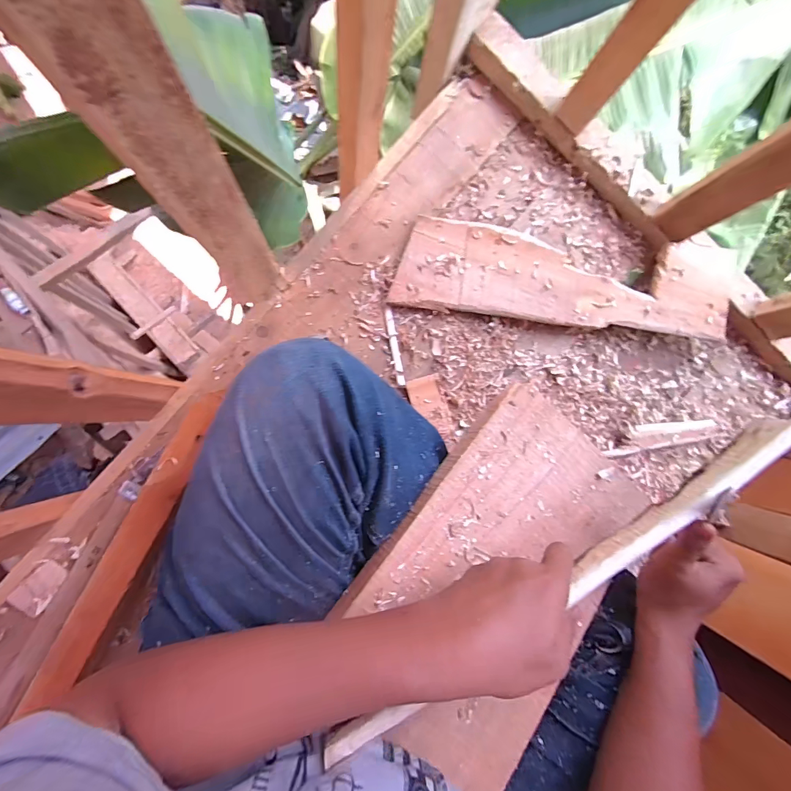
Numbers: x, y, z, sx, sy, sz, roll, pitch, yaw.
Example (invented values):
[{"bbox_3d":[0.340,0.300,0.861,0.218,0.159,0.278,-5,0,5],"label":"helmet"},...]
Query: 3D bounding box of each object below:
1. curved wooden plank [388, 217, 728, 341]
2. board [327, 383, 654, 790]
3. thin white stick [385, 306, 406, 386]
[{"bbox_3d":[0.226,-0.146,0.520,0.443,0.029,0.118,10,87,-6],"label":"curved wooden plank"},{"bbox_3d":[0.098,0.155,0.347,0.205,0.010,0.308,42,73,-7],"label":"board"},{"bbox_3d":[0.000,-0.067,0.517,0.011,0.004,0.107,-10,89,-6],"label":"thin white stick"}]

